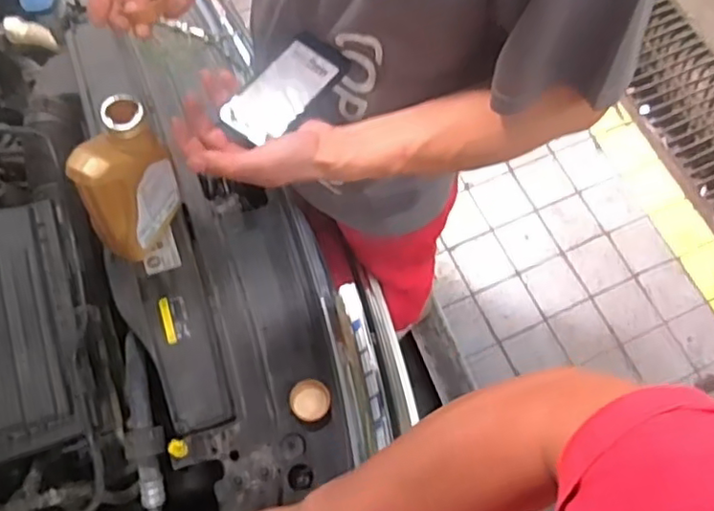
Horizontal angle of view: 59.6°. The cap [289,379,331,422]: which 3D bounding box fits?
[{"bbox_3d":[-0.060,0.185,0.798,0.051,0.017,0.053,1,68,-3],"label":"cap"}]

